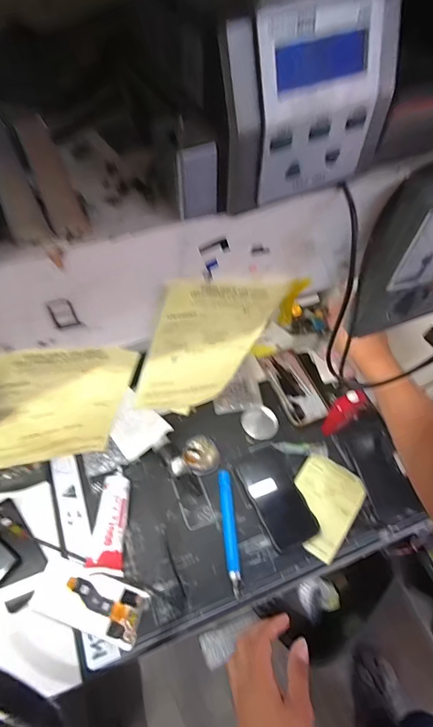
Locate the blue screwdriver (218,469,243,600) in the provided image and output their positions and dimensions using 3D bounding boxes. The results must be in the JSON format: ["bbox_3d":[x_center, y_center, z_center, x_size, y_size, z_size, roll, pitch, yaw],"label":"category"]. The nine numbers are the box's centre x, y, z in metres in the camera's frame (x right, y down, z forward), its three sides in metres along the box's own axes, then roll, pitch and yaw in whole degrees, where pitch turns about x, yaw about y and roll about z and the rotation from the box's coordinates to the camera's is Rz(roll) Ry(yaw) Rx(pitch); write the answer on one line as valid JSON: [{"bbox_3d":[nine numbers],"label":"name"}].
[{"bbox_3d":[0.021,0.261,0.629,0.021,0.015,0.185,-4,56,-4],"label":"blue screwdriver"}]

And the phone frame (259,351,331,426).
[{"bbox_3d":[0.153,0.044,0.777,0.081,0.017,0.164,-17,58,-13],"label":"phone frame"}]

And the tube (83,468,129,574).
[{"bbox_3d":[-0.165,0.244,0.624,0.053,0.034,0.149,2,56,0],"label":"tube"}]

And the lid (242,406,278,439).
[{"bbox_3d":[0.081,0.110,0.737,0.065,0.014,0.062,1,56,-1],"label":"lid"}]

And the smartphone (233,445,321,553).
[{"bbox_3d":[0.098,0.217,0.661,0.080,0.013,0.163,-20,60,-14],"label":"smartphone"}]

